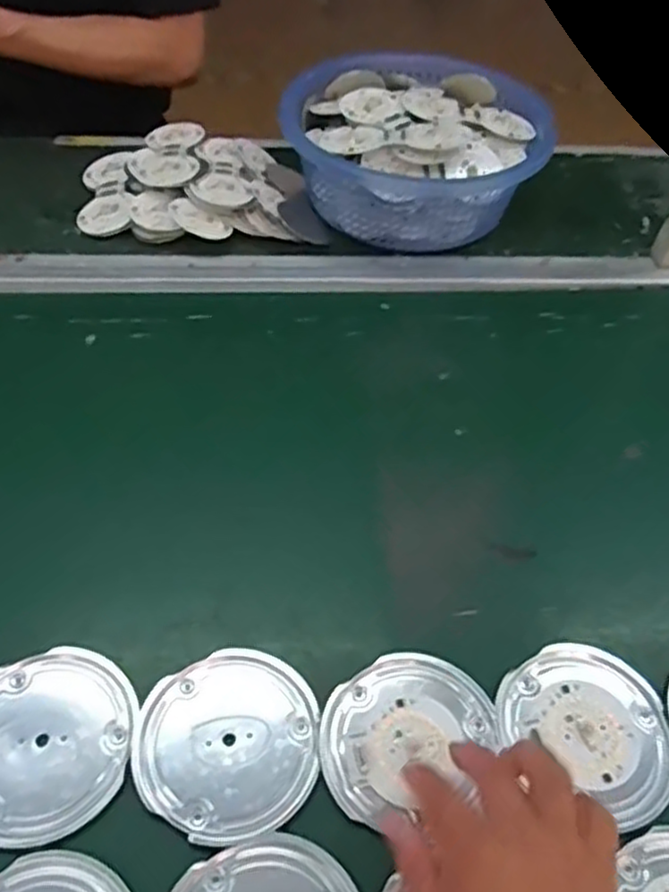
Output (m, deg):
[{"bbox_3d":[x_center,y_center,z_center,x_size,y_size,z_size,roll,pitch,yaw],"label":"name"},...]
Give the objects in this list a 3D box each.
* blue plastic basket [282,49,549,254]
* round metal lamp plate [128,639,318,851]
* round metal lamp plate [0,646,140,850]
[{"bbox_3d":[0.079,-0.312,0.749,0.258,0.111,0.236,-2,51,-7],"label":"blue plastic basket"},{"bbox_3d":[-0.062,0.171,0.416,0.103,0.005,0.107,2,51,-3],"label":"round metal lamp plate"},{"bbox_3d":[-0.168,0.168,0.408,0.100,0.009,0.104,2,51,-3],"label":"round metal lamp plate"}]

